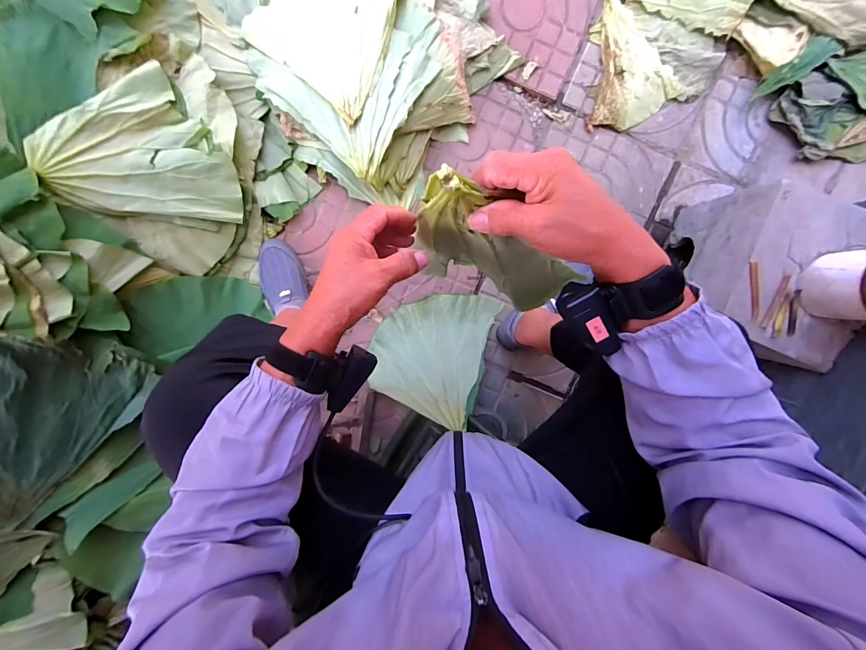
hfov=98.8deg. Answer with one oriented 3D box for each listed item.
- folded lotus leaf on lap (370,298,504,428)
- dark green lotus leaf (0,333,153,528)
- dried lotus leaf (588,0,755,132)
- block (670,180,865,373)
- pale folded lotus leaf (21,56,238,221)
[{"bbox_3d":[-0.006,0.044,0.841,0.262,0.105,0.298,19,81,4],"label":"folded lotus leaf on lap"},{"bbox_3d":[-0.829,0.203,0.725,0.360,0.045,0.380,20,96,-34],"label":"dark green lotus leaf"},{"bbox_3d":[0.508,-0.601,0.798,0.311,0.070,0.301,-4,95,-1],"label":"dried lotus leaf"},{"bbox_3d":[0.625,-0.094,0.738,0.212,0.249,0.267,22,94,-3],"label":"block"},{"bbox_3d":[-0.571,-0.303,0.745,0.289,0.035,0.295,-39,111,-4],"label":"pale folded lotus leaf"}]

